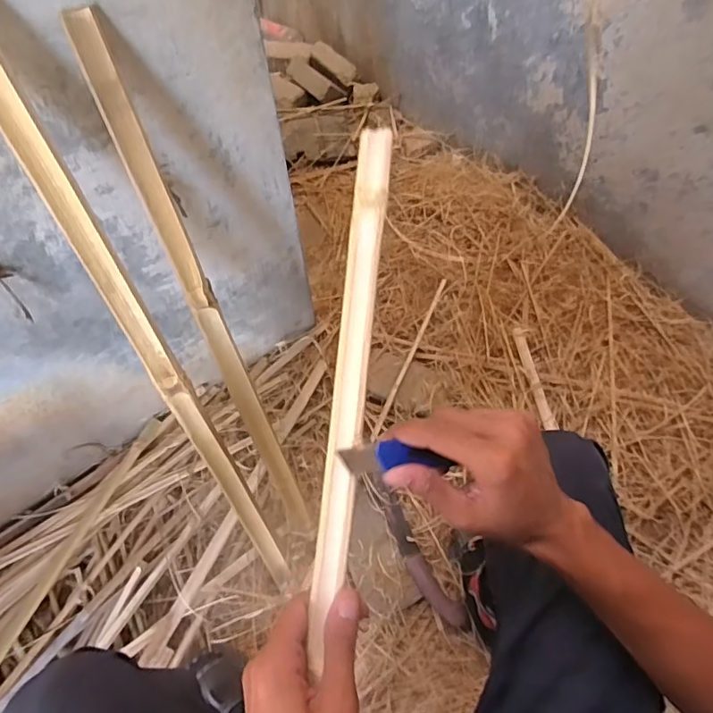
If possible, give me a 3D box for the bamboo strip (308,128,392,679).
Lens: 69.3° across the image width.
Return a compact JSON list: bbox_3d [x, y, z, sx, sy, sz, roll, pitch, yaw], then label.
[{"bbox_3d":[-0.005,0.021,0.353,0.022,0.011,0.356,6,87,6],"label":"bamboo strip"}]

